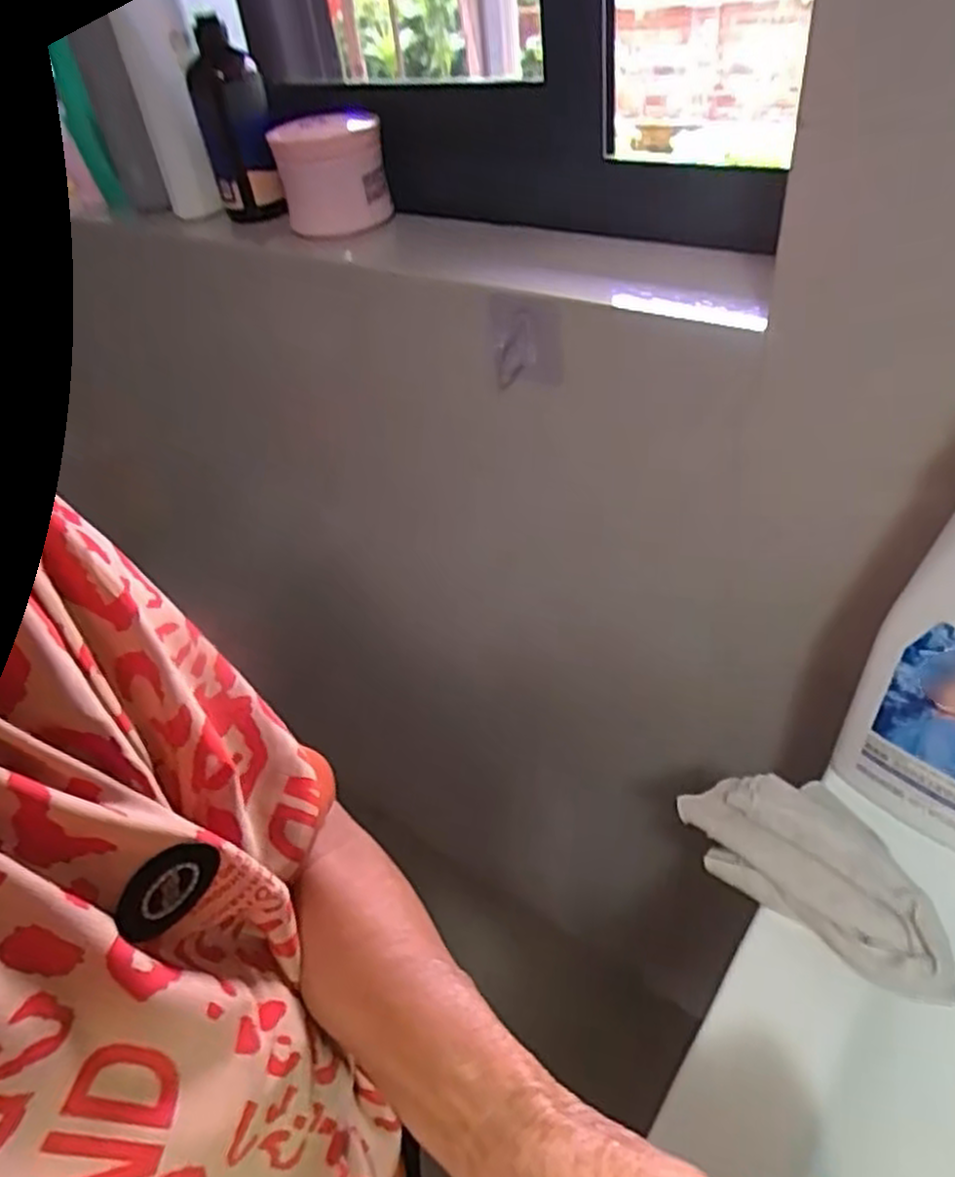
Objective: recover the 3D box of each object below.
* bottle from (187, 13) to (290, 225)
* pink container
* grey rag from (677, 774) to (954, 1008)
[{"bbox_3d":[-0.236,-0.451,0.746,0.067,0.160,0.079,-17,42,-10],"label":"bottle"},{"bbox_3d":[-0.136,-0.388,0.721,0.095,0.087,0.087,-16,42,-9],"label":"pink container"},{"bbox_3d":[0.196,0.153,0.437,0.080,0.049,0.159,-34,48,-26],"label":"grey rag"}]

